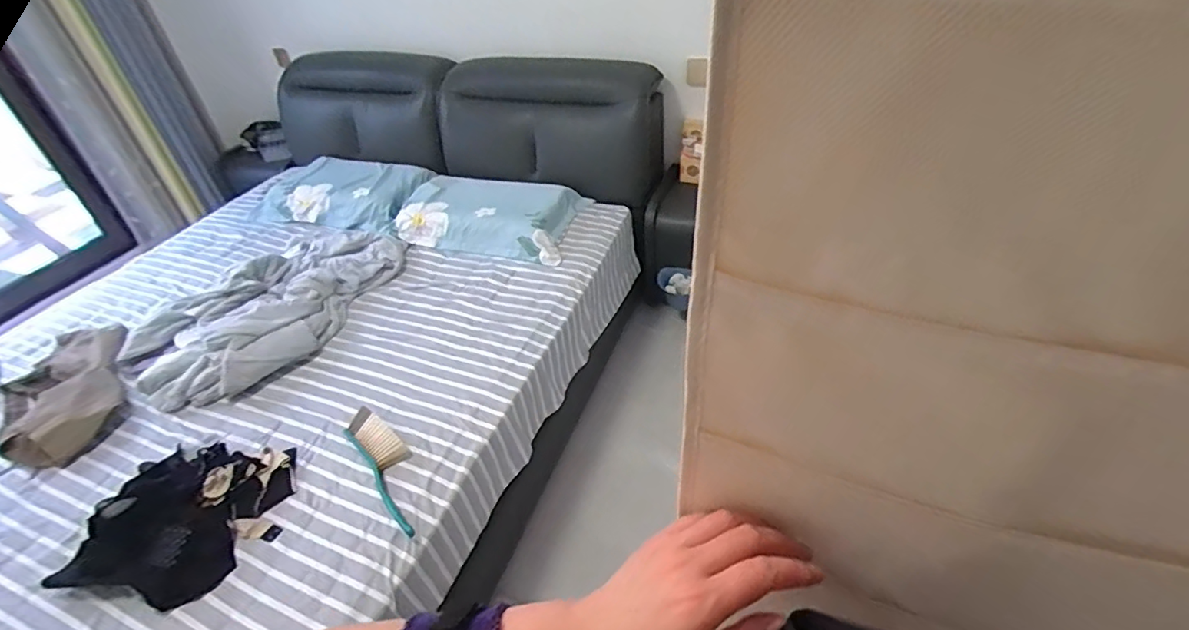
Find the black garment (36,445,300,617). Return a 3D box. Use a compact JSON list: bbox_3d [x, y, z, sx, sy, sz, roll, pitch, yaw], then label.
[{"bbox_3d":[-0.909,0.423,1.224,0.436,0.115,0.370,4,41,12],"label":"black garment"}]

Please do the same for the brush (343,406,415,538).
[{"bbox_3d":[-0.477,0.355,1.294,0.103,0.036,0.381,-31,46,-27],"label":"brush"}]

